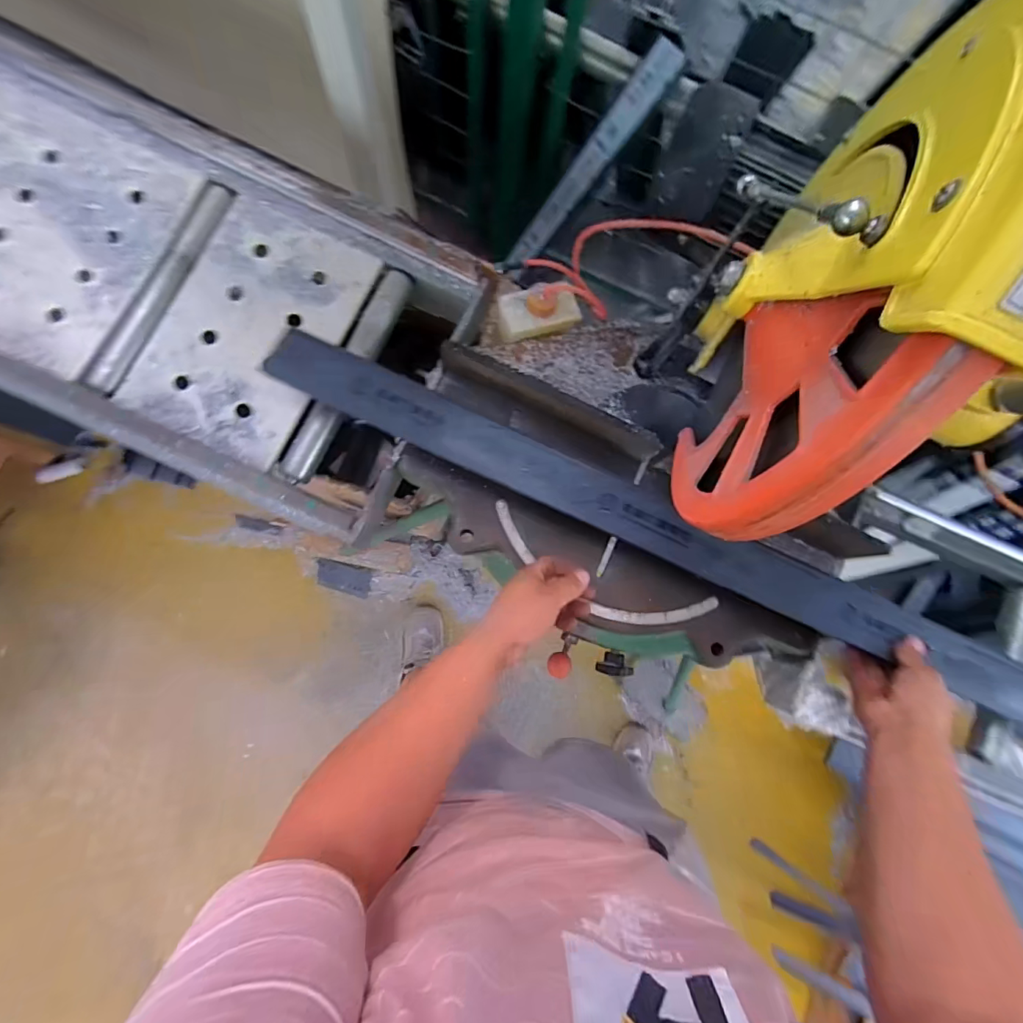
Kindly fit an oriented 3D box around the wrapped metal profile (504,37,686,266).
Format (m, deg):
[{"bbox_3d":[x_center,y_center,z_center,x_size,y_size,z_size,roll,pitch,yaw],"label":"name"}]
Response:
[{"bbox_3d":[0.130,-0.690,1.027,0.044,0.597,0.053,-3,83,-27],"label":"wrapped metal profile"}]

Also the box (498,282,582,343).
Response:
[{"bbox_3d":[0.036,-0.257,0.610,0.106,0.035,0.060,-15,84,-7],"label":"box"}]

